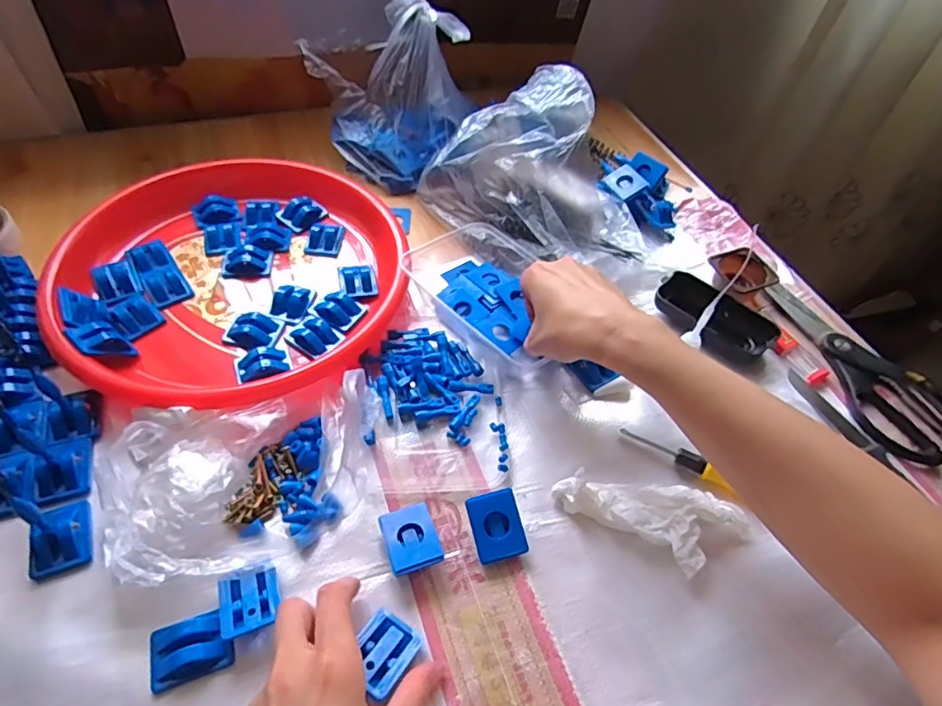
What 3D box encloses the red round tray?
[{"bbox_3d":[-0.216,-0.076,0.497,0.283,0.041,0.282,3,51,-3],"label":"red round tray"}]

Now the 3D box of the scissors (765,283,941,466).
[{"bbox_3d":[0.352,0.006,0.498,0.097,0.007,0.201,-15,54,-17],"label":"scissors"}]

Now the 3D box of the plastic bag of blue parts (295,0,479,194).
[{"bbox_3d":[-0.085,-0.283,0.597,0.175,0.157,0.137,-8,52,-11],"label":"plastic bag of blue parts"}]

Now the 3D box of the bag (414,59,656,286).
[{"bbox_3d":[0.075,-0.179,0.542,0.231,0.134,0.130,34,56,20],"label":"bag"}]

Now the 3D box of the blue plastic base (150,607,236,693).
[{"bbox_3d":[-0.164,0.172,0.319,0.044,0.010,0.033,-14,54,-16],"label":"blue plastic base"}]

